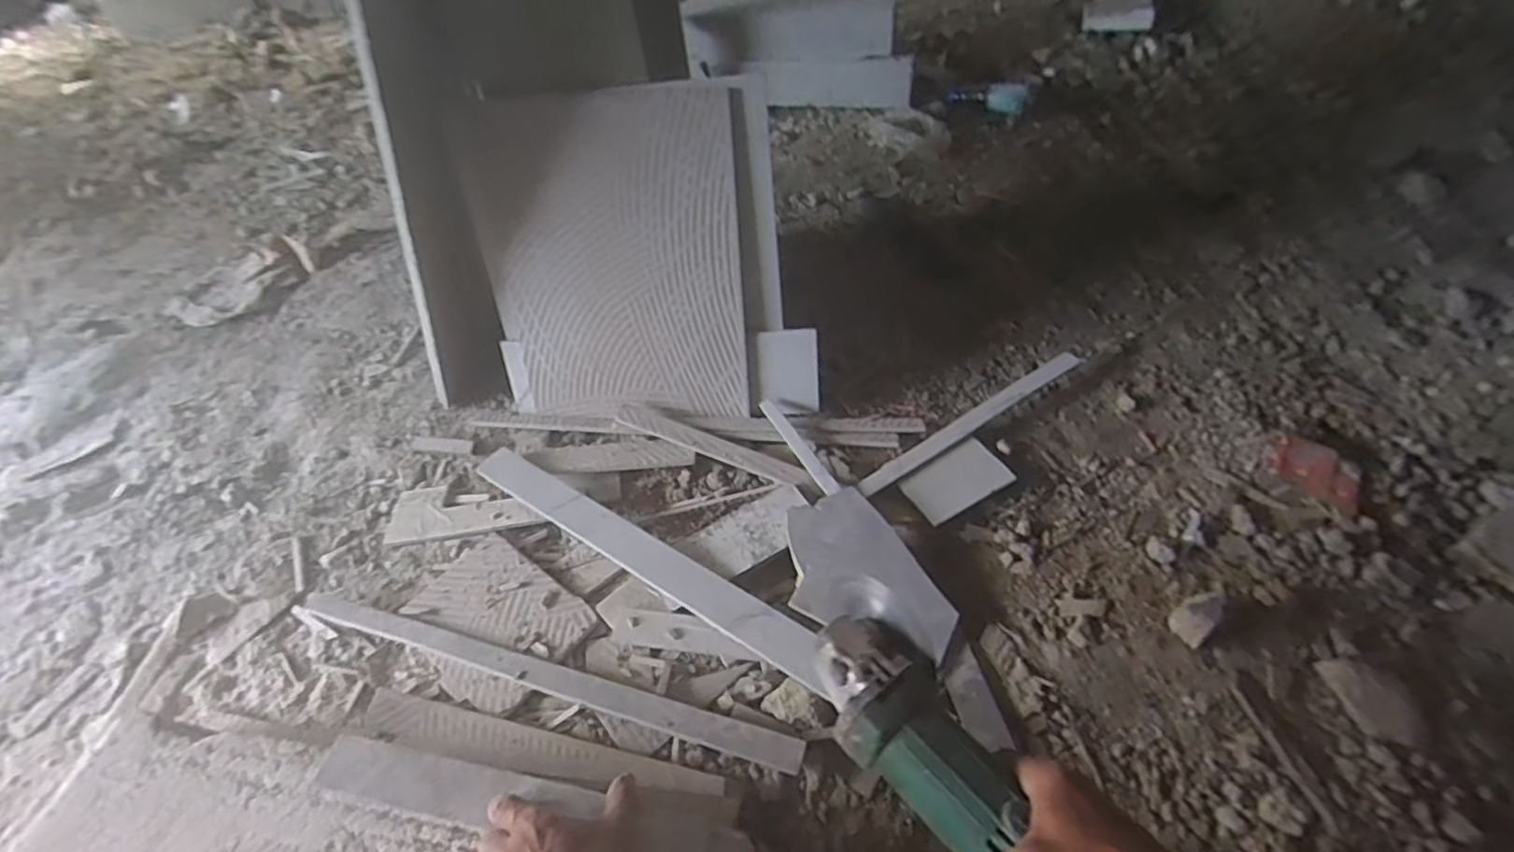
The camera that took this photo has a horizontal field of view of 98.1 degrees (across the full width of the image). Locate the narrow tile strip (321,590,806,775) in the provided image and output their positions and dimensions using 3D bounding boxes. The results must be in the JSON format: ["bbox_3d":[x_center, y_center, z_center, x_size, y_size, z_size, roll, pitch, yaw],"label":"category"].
[{"bbox_3d":[-0.242,0.259,0.694,0.596,0.016,0.031,10,50,15],"label":"narrow tile strip"}]

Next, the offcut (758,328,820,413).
[{"bbox_3d":[0.044,-0.073,0.888,0.077,0.119,0.006,-3,25,3],"label":"offcut"}]

